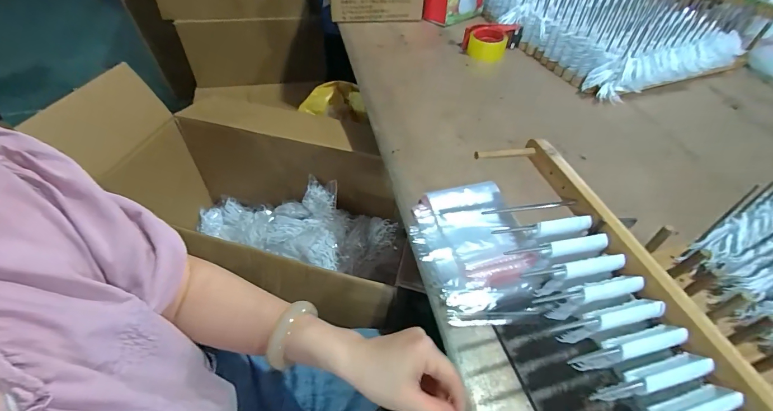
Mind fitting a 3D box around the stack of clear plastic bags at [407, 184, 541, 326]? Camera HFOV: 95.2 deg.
[{"bbox_3d":[0.127,0.062,0.510,0.153,0.020,0.217,-9,50,-10],"label":"stack of clear plastic bags"}]

